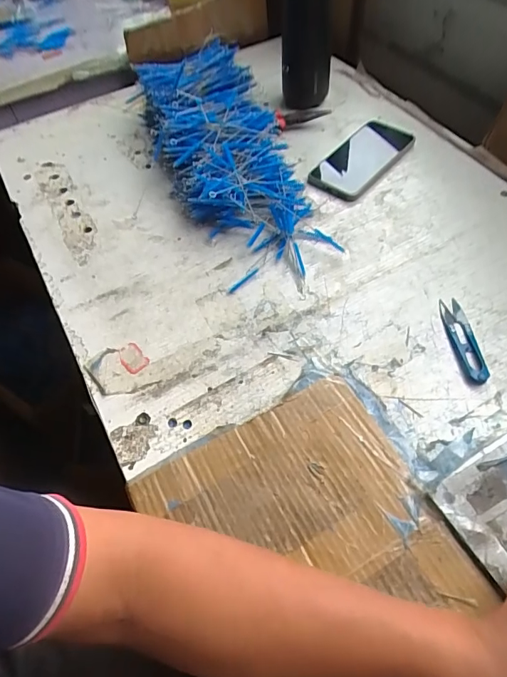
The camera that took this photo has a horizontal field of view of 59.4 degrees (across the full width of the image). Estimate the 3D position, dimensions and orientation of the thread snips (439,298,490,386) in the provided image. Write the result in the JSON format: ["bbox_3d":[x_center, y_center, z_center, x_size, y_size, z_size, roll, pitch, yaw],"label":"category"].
[{"bbox_3d":[0.214,-0.001,0.450,0.025,0.009,0.102,-4,55,1],"label":"thread snips"}]

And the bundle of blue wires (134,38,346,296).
[{"bbox_3d":[-0.042,-0.253,0.583,0.168,0.077,0.416,-15,55,-7],"label":"bundle of blue wires"}]

